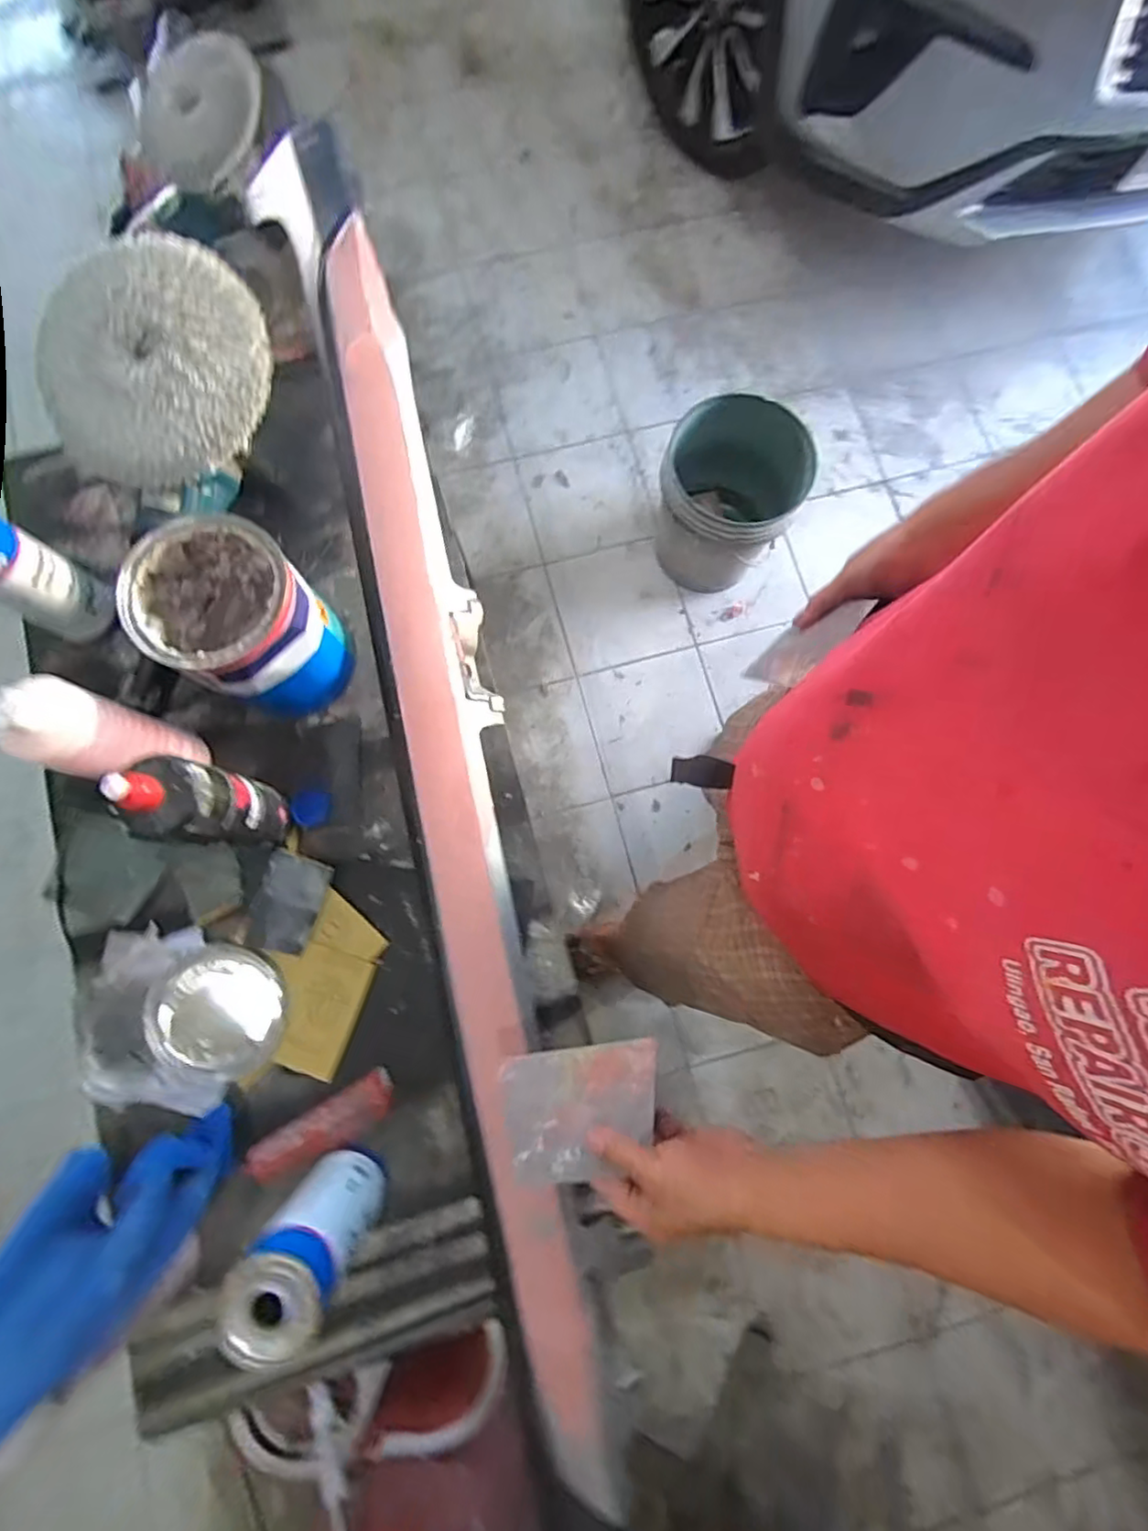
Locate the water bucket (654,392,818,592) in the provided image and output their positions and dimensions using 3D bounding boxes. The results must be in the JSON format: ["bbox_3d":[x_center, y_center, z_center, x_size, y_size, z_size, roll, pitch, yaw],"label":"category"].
[{"bbox_3d":[0.329,-0.558,1.332,0.285,0.327,0.299,0,80,-1],"label":"water bucket"}]

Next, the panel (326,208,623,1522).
[{"bbox_3d":[-0.157,-0.030,0.741,0.135,0.068,1.596,-12,80,-3],"label":"panel"}]

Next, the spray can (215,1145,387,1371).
[{"bbox_3d":[-0.249,0.454,0.573,0.085,0.187,0.085,0,80,-1],"label":"spray can"}]

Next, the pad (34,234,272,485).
[{"bbox_3d":[-0.462,-0.442,0.653,0.251,0.039,0.244,0,93,3],"label":"pad"}]

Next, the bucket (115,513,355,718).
[{"bbox_3d":[-0.375,-0.165,0.684,0.173,0.173,0.159,0,80,-1],"label":"bucket"}]

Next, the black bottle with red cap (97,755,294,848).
[{"bbox_3d":[-0.377,0.041,0.620,0.073,0.229,0.081,9,80,1],"label":"black bottle with red cap"}]

